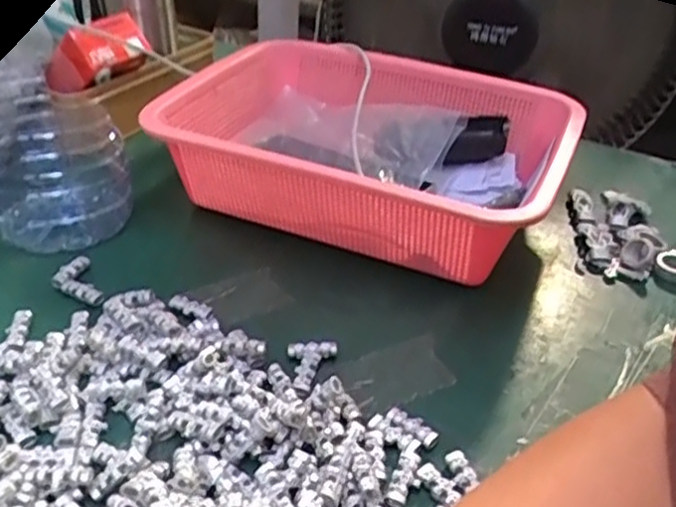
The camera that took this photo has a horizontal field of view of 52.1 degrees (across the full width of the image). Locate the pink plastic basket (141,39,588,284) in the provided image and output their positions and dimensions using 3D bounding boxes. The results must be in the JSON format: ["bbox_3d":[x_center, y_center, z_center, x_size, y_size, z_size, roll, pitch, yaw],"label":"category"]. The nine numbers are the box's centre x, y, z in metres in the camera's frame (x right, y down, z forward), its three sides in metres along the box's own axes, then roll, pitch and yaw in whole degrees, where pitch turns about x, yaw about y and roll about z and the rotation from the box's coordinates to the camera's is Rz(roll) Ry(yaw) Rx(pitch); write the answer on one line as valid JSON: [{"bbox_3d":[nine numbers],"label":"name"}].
[{"bbox_3d":[0.022,-0.077,0.551,0.284,0.092,0.209,18,38,19],"label":"pink plastic basket"}]

